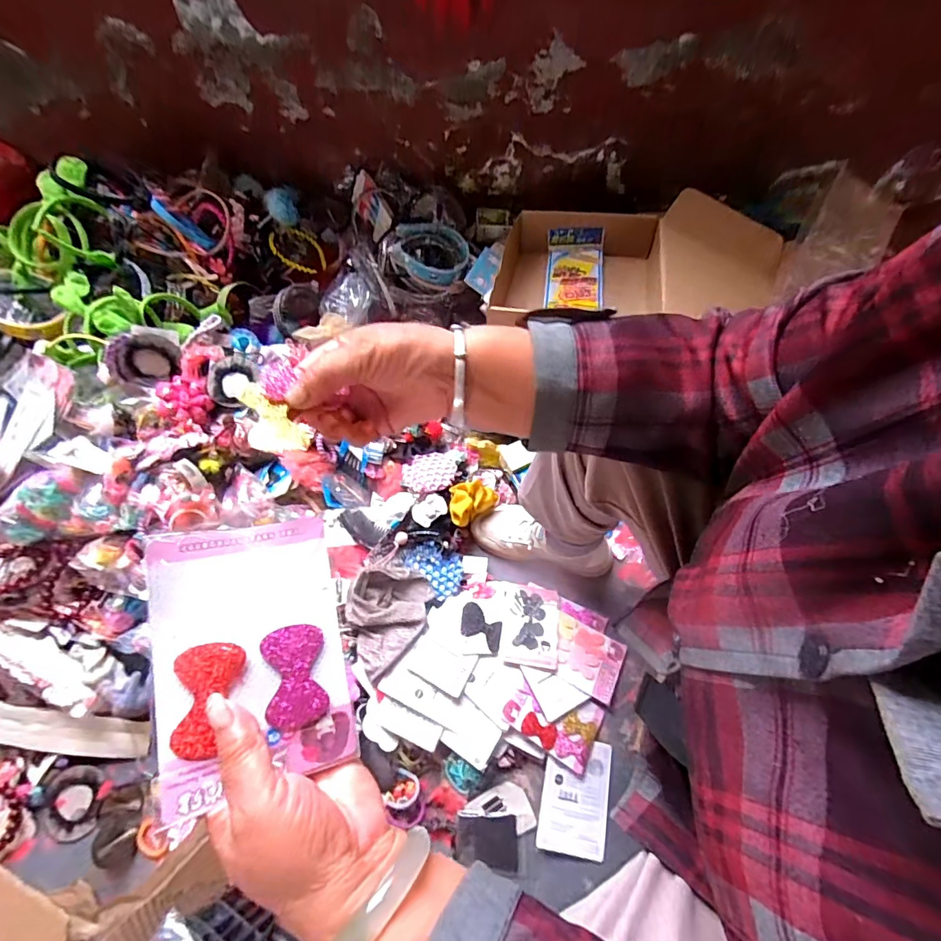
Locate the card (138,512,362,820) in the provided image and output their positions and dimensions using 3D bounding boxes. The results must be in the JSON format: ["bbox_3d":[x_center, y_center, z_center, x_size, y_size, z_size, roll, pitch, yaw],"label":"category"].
[{"bbox_3d":[-0.122,0.099,0.260,0.096,0.006,0.139,-6,75,-28],"label":"card"}]

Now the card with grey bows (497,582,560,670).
[{"bbox_3d":[0.097,0.245,0.742,0.091,0.005,0.128,12,56,0],"label":"card with grey bows"}]

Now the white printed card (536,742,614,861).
[{"bbox_3d":[0.150,0.459,0.655,0.094,0.010,0.137,11,68,2],"label":"white printed card"}]

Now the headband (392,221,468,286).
[{"bbox_3d":[-0.083,-0.448,0.948,0.154,0.061,0.128,3,65,4],"label":"headband"}]

